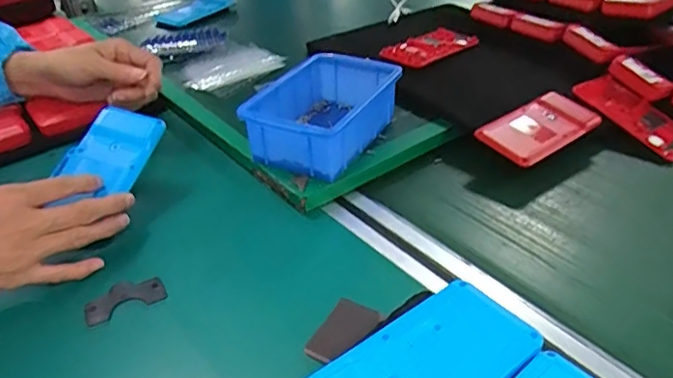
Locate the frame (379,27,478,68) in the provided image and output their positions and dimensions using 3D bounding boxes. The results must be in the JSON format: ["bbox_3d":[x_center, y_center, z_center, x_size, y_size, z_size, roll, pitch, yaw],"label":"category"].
[{"bbox_3d":[0.108,-0.166,0.687,0.065,0.018,0.123,29,45,36],"label":"frame"}]

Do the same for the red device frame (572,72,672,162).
[{"bbox_3d":[0.297,-0.073,0.575,0.061,0.010,0.122,-22,53,-27],"label":"red device frame"}]

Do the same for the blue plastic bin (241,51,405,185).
[{"bbox_3d":[-0.010,-0.068,0.537,0.098,0.057,0.150,19,40,26],"label":"blue plastic bin"}]

